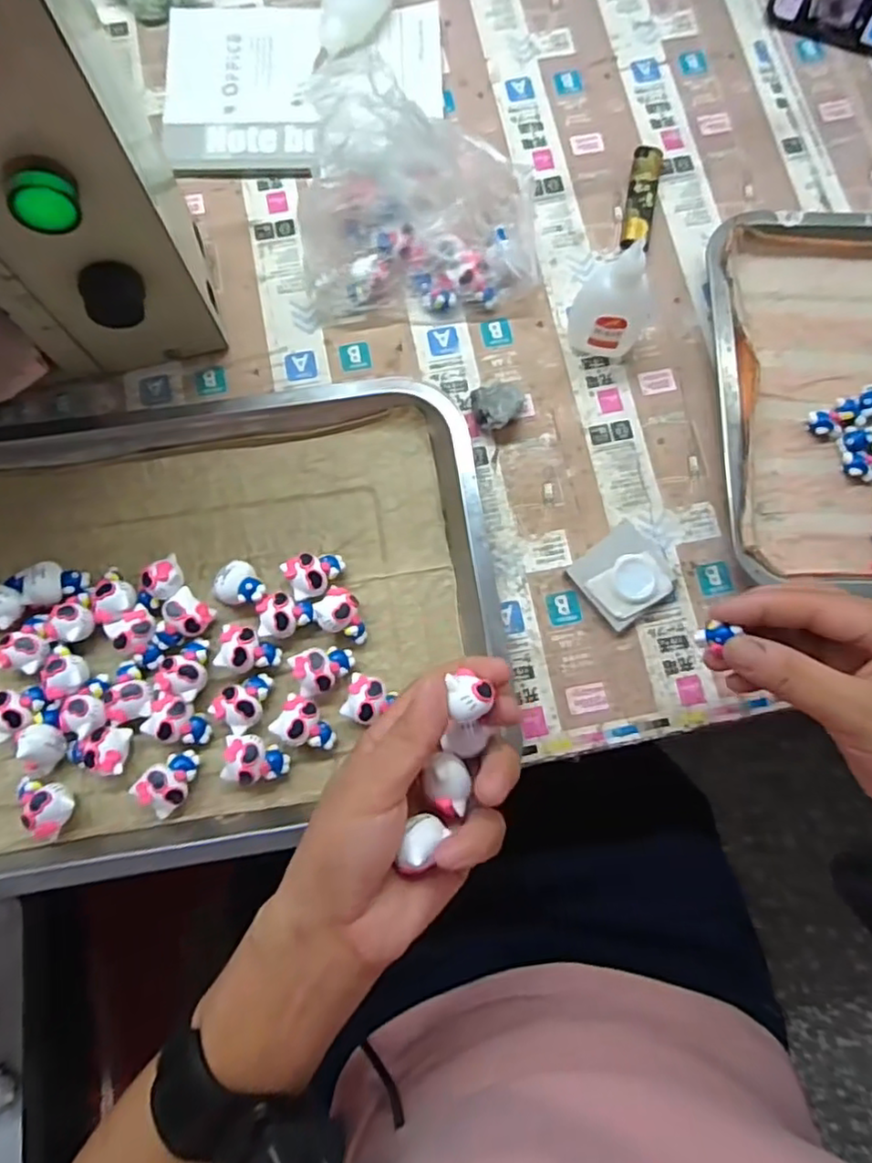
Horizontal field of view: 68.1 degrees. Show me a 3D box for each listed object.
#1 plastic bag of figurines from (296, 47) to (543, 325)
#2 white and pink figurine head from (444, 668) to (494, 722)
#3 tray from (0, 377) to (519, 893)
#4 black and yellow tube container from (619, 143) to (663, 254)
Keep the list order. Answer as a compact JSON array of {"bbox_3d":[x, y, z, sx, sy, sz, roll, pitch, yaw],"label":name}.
[{"bbox_3d":[-0.012,-0.238,0.400,0.148,0.092,0.104,-4,79,-1],"label":"plastic bag of figurines"},{"bbox_3d":[0.014,0.048,0.275,0.016,0.016,0.022,-15,80,-3],"label":"white and pink figurine head"},{"bbox_3d":[-0.140,0.020,0.374,0.339,0.029,0.263,-8,79,-2],"label":"tray"},{"bbox_3d":[0.143,-0.264,0.446,0.021,0.012,0.080,11,79,2],"label":"black and yellow tube container"}]

